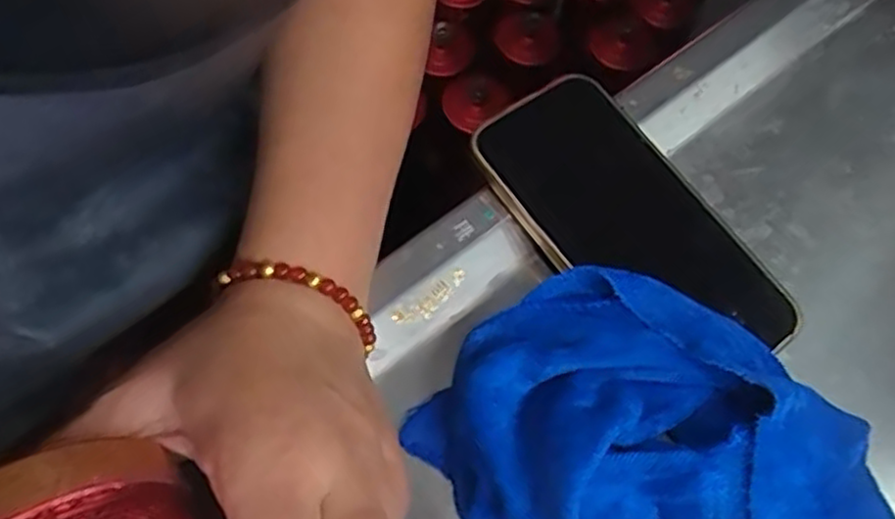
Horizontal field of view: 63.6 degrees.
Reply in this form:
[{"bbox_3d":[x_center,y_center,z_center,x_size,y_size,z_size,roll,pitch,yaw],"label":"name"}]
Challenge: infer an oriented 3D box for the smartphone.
[{"bbox_3d":[0.087,-0.011,0.327,0.082,0.010,0.146,-32,78,-21],"label":"smartphone"}]

